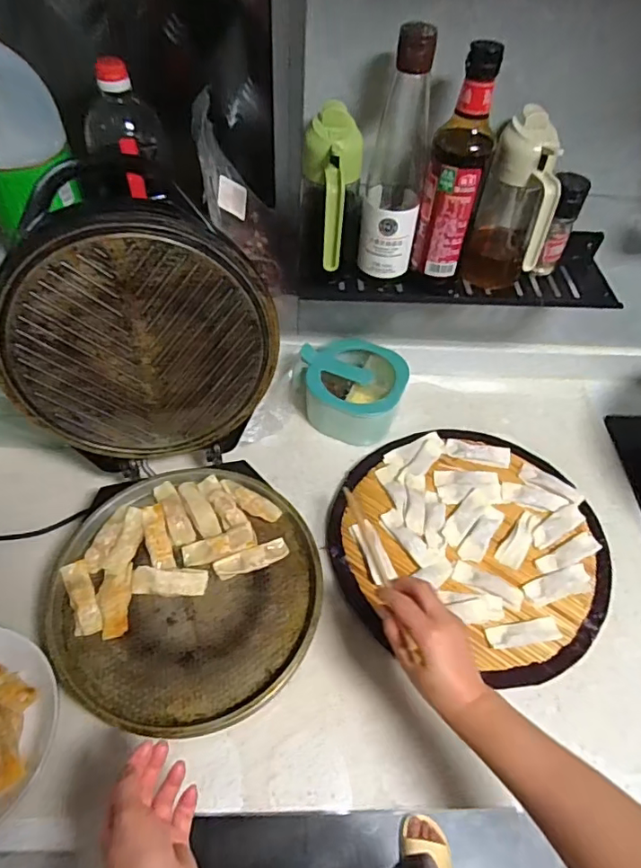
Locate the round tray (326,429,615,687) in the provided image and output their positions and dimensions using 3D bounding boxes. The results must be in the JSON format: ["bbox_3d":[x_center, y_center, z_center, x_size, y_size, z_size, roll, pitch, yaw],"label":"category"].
[{"bbox_3d":[0.196,0.130,0.703,0.349,0.028,0.317,17,54,9],"label":"round tray"}]

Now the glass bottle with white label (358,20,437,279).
[{"bbox_3d":[0.086,-0.294,0.576,0.063,0.239,0.081,11,54,5],"label":"glass bottle with white label"}]

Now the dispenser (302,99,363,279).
[{"bbox_3d":[0.011,-0.251,0.595,0.073,0.168,0.094,3,54,-1],"label":"dispenser"}]

